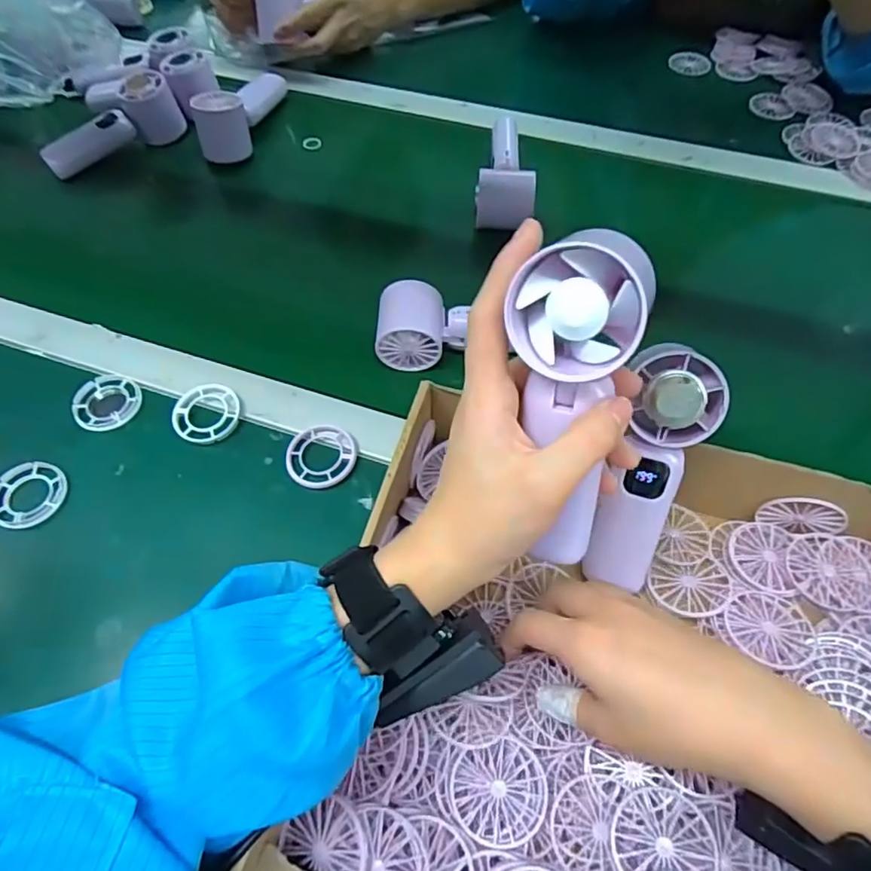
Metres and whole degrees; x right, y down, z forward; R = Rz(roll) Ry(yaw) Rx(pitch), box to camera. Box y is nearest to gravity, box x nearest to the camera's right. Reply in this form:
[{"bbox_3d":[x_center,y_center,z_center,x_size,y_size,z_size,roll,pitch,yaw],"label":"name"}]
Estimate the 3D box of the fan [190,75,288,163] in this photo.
[{"bbox_3d":[-0.223,-0.386,0.668,0.048,0.056,0.154,12,62,7],"label":"fan"}]

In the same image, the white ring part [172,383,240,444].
[{"bbox_3d":[-0.185,-0.018,0.471,0.055,0.007,0.053,0,61,0],"label":"white ring part"}]

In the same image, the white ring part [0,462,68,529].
[{"bbox_3d":[-0.308,0.042,0.436,0.058,0.007,0.053,0,61,0],"label":"white ring part"}]

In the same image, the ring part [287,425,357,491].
[{"bbox_3d":[-0.089,0.016,0.447,0.056,0.007,0.053,0,61,0],"label":"ring part"}]

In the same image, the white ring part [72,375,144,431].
[{"bbox_3d":[-0.272,-0.029,0.484,0.049,0.004,0.053,6,61,4],"label":"white ring part"}]

